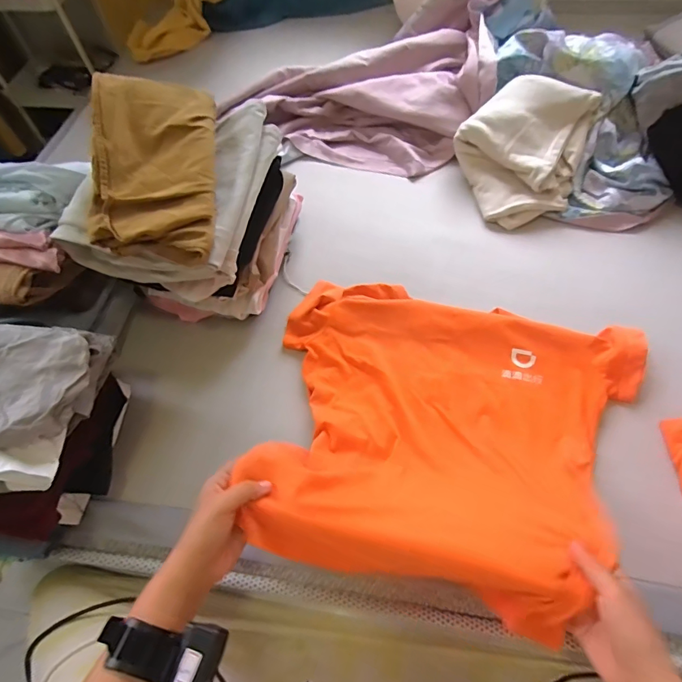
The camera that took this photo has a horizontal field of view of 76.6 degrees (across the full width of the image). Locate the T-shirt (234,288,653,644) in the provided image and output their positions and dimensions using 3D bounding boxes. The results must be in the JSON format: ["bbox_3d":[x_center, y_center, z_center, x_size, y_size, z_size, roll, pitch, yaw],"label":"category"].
[{"bbox_3d":[0.132,0.089,0.539,0.477,0.140,0.402,13,62,11],"label":"T-shirt"}]

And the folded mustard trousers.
[{"bbox_3d":[-0.250,-0.232,0.560,0.173,0.082,0.280,-4,60,2],"label":"folded mustard trousers"}]

